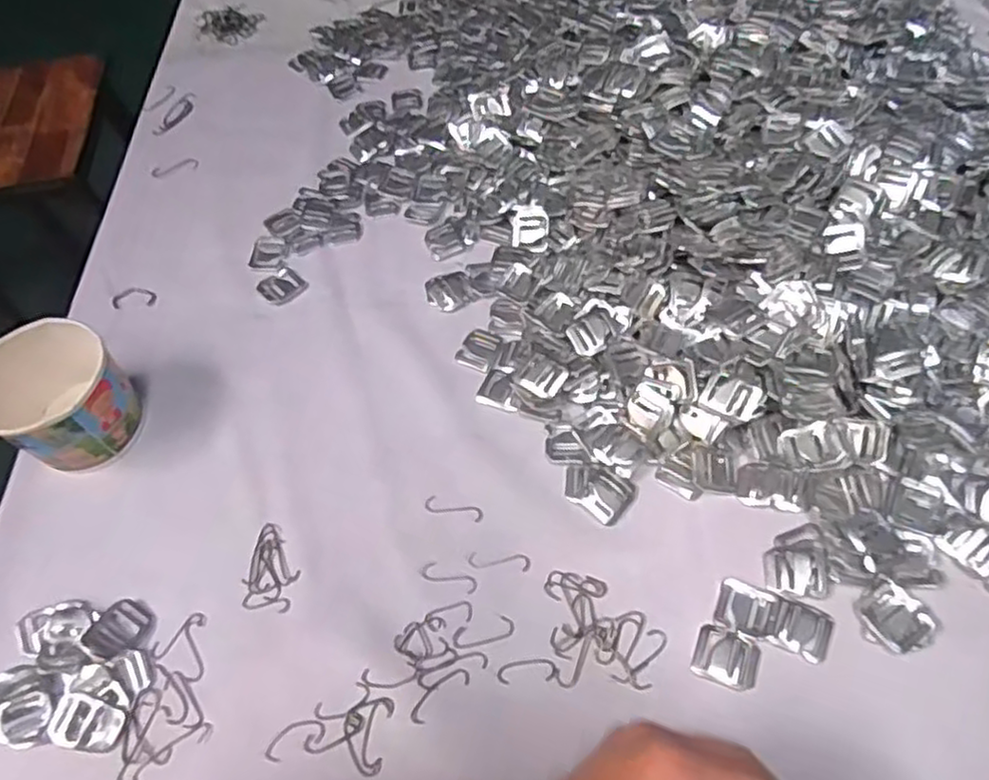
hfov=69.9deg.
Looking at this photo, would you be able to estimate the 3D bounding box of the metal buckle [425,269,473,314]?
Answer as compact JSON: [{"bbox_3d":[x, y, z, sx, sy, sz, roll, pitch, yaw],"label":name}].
[{"bbox_3d":[-0.038,-0.081,0.581,0.037,0.004,0.037,-22,60,-10],"label":"metal buckle"}]

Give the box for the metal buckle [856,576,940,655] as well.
[{"bbox_3d":[0.235,0.135,0.414,0.037,0.009,0.039,-40,64,-19],"label":"metal buckle"}]

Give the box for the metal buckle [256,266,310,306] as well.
[{"bbox_3d":[-0.179,-0.088,0.597,0.034,0.004,0.034,36,67,22],"label":"metal buckle"}]

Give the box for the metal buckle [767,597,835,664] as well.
[{"bbox_3d":[0.182,0.141,0.419,0.032,0.004,0.030,23,63,16],"label":"metal buckle"}]

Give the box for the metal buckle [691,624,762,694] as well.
[{"bbox_3d":[0.137,0.157,0.415,0.036,0.004,0.032,17,61,13],"label":"metal buckle"}]

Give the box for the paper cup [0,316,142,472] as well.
[{"bbox_3d":[-0.308,0.008,0.503,0.085,0.080,0.087,-2,59,3],"label":"paper cup"}]

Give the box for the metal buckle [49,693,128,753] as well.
[{"bbox_3d":[-0.241,0.198,0.418,0.040,0.008,0.028,11,60,10],"label":"metal buckle"}]

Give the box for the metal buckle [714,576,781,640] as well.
[{"bbox_3d":[0.153,0.133,0.428,0.034,0.004,0.031,18,61,14],"label":"metal buckle"}]

